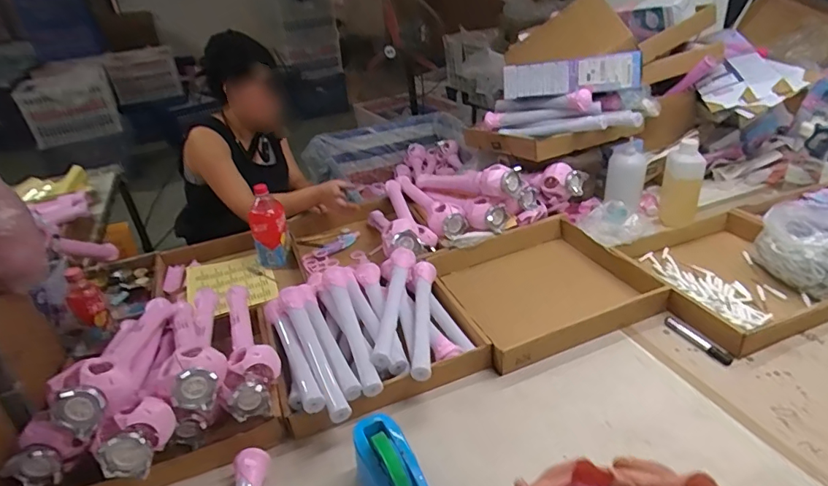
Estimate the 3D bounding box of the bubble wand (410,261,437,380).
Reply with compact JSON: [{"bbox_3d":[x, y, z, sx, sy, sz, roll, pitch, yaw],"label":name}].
[{"bbox_3d":[0.013,0.137,0.948,0.049,0.043,0.303,-3,29,6],"label":"bubble wand"}]

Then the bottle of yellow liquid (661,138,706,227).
[{"bbox_3d":[0.688,-0.150,1.261,0.081,0.204,0.074,-2,29,7],"label":"bottle of yellow liquid"}]

